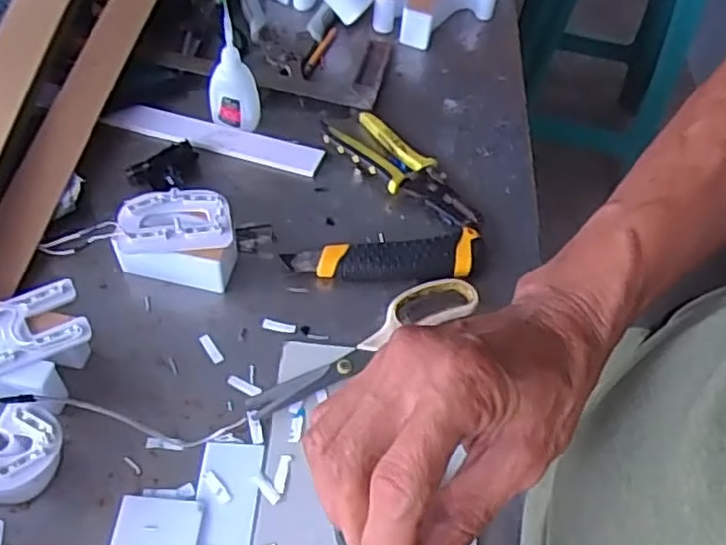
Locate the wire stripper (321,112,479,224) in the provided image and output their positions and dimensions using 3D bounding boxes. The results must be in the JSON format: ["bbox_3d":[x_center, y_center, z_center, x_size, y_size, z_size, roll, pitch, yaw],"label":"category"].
[{"bbox_3d":[0.036,-0.092,0.623,0.157,0.020,0.056,40,60,22],"label":"wire stripper"}]

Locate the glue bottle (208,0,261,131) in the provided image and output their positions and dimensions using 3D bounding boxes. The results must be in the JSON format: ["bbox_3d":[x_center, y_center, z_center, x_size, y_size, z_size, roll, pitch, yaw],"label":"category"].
[{"bbox_3d":[-0.114,-0.174,0.608,0.039,0.112,0.027,-26,60,-22],"label":"glue bottle"}]

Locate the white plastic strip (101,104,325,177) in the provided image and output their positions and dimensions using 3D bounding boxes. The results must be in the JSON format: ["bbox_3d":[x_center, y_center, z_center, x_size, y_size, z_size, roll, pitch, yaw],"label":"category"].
[{"bbox_3d":[-0.136,-0.124,0.635,0.196,0.007,0.031,14,69,3],"label":"white plastic strip"}]

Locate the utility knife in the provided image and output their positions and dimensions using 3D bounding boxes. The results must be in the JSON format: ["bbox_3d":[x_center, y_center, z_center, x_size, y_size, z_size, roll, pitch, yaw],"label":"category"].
[{"bbox_3d":[0.019,-0.010,0.560,0.156,0.021,0.041,-6,55,-9],"label":"utility knife"}]

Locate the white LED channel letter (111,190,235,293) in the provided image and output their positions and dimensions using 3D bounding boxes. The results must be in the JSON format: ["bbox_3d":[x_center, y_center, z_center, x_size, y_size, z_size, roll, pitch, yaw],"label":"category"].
[{"bbox_3d":[-0.141,-0.026,0.539,0.085,0.051,0.057,5,54,-2],"label":"white LED channel letter"}]

